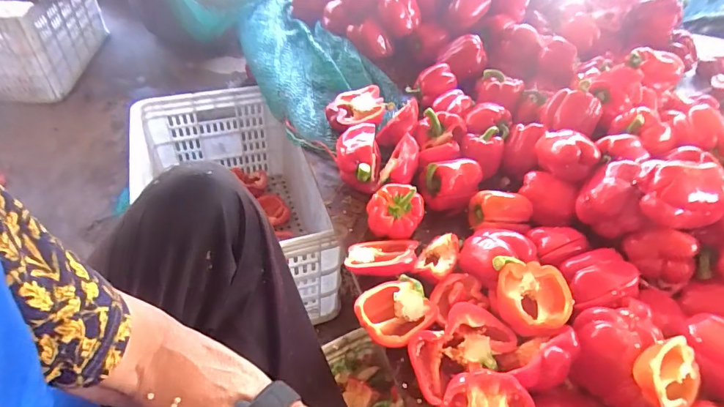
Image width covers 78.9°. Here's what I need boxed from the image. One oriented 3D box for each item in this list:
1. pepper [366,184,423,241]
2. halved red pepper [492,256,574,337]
[{"bbox_3d":[0.049,0.013,0.649,0.080,0.069,0.061,12,47,6],"label":"pepper"},{"bbox_3d":[0.206,0.112,0.535,0.080,0.046,0.090,3,47,-2],"label":"halved red pepper"}]

